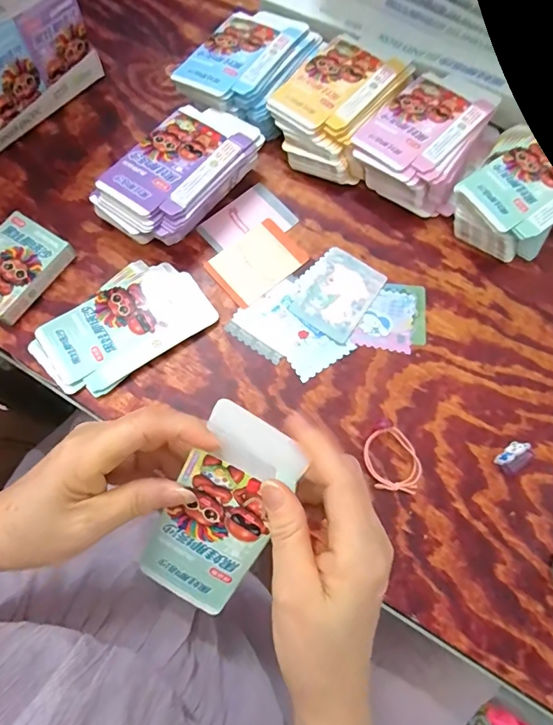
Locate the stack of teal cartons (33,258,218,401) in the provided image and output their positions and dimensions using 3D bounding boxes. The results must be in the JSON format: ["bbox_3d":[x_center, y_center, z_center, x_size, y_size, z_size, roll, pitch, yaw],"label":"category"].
[{"bbox_3d":[-0.144,-0.035,0.413,0.156,0.010,0.092,-34,77,-12],"label":"stack of teal cartons"}]

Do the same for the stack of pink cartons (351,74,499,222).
[{"bbox_3d":[0.159,-0.231,0.464,0.116,0.053,0.146,36,74,9],"label":"stack of pink cartons"}]

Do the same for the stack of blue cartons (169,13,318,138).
[{"bbox_3d":[-0.027,-0.313,0.483,0.109,0.052,0.149,31,74,7],"label":"stack of blue cartons"}]

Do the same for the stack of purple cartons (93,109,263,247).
[{"bbox_3d":[-0.094,-0.181,0.438,0.091,0.051,0.157,37,75,9],"label":"stack of purple cartons"}]

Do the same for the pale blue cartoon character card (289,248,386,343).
[{"bbox_3d":[0.060,-0.068,0.435,0.067,0.005,0.086,35,74,8],"label":"pale blue cartoon character card"}]

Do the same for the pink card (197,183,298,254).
[{"bbox_3d":[-0.030,-0.144,0.456,0.089,0.004,0.062,-40,78,-13],"label":"pink card"}]

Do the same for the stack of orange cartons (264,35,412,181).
[{"bbox_3d":[0.064,-0.271,0.474,0.116,0.050,0.153,30,74,7],"label":"stack of orange cartons"}]

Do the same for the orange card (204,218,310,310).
[{"bbox_3d":[-0.020,-0.101,0.441,0.087,0.004,0.063,-38,78,-13],"label":"orange card"}]

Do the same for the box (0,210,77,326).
[{"bbox_3d":[-0.248,-0.090,0.417,0.065,0.024,0.093,34,74,8],"label":"box"}]

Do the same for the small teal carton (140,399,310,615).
[{"bbox_3d":[-0.037,0.097,0.273,0.064,0.016,0.145,27,110,6],"label":"small teal carton"}]

